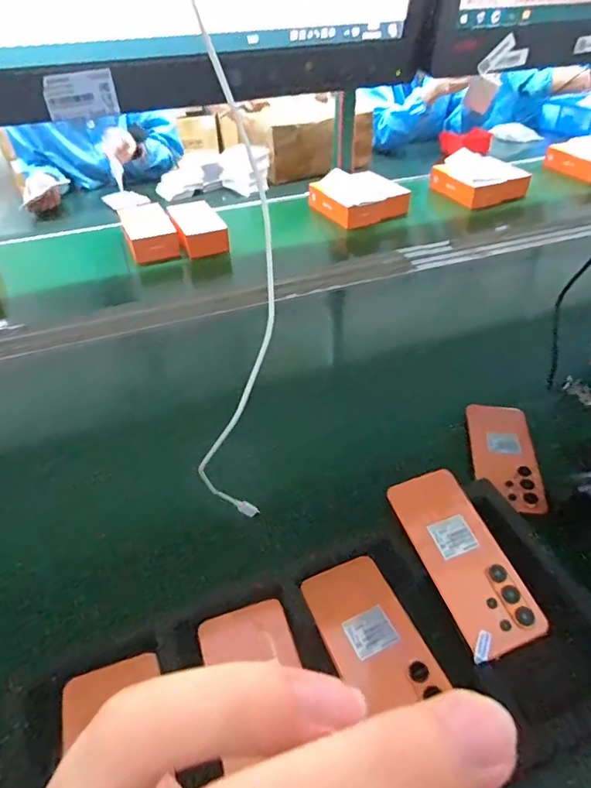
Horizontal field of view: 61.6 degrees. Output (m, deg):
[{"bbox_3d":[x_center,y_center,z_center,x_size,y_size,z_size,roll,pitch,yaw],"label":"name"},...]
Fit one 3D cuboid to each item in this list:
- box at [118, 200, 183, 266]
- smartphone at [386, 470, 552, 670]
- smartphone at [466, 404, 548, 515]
[{"bbox_3d":[-0.345,-0.375,1.149,0.118,0.057,0.200,-17,44,-18],"label":"box"},{"bbox_3d":[0.158,0.152,0.470,0.075,0.008,0.168,-17,54,-12],"label":"smartphone"},{"bbox_3d":[0.262,0.075,0.626,0.076,0.015,0.161,6,42,8],"label":"smartphone"}]

